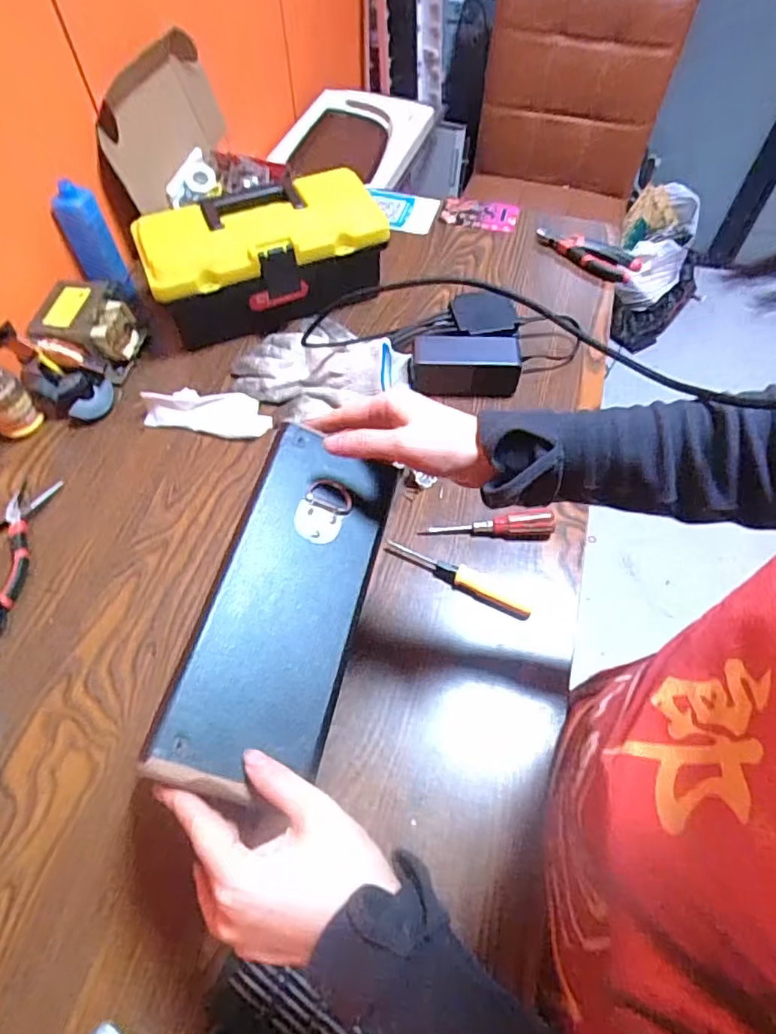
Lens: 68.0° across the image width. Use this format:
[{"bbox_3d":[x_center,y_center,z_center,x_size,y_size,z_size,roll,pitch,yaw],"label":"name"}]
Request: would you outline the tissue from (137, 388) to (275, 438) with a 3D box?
[{"bbox_3d":[-0.207,-0.126,0.669,0.140,0.031,0.053,8,59,3],"label":"tissue"}]

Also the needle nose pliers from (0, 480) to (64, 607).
[{"bbox_3d":[-0.409,0.020,0.588,0.098,0.015,0.144,2,59,0],"label":"needle nose pliers"}]

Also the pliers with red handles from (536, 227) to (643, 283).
[{"bbox_3d":[0.284,-0.375,0.830,0.156,0.028,0.054,27,63,16],"label":"pliers with red handles"}]

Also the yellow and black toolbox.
[{"bbox_3d":[-0.152,-0.329,0.727,0.292,0.111,0.138,-19,60,-11],"label":"yellow and black toolbox"}]

